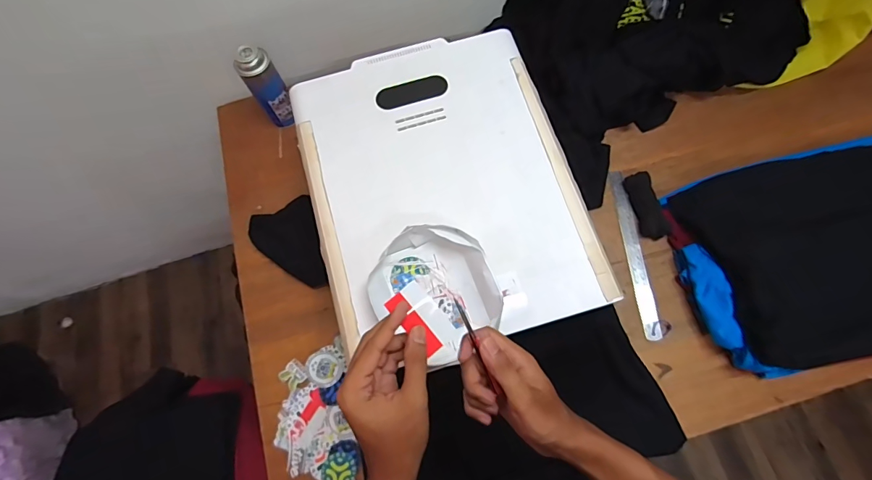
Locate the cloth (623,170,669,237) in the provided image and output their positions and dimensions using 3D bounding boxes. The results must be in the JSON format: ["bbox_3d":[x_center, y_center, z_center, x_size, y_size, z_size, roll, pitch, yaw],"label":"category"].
[{"bbox_3d":[0.398,-0.065,0.775,0.046,0.028,0.132,-11,72,-2],"label":"cloth"}]

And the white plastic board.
[{"bbox_3d":[0.004,-0.095,0.642,0.393,0.017,0.498,-16,73,-2],"label":"white plastic board"}]

